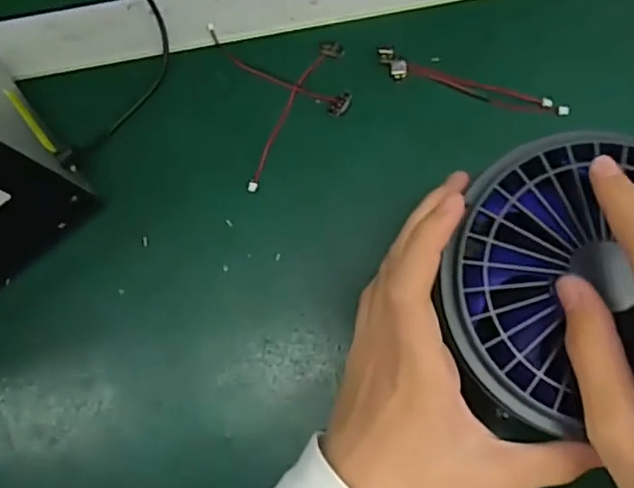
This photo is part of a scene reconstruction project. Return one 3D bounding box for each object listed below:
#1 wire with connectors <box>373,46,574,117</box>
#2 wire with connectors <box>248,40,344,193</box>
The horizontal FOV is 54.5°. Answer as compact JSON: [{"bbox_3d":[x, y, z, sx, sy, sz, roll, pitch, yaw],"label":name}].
[{"bbox_3d":[0.090,-0.094,0.363,0.113,0.009,0.015,16,81,5],"label":"wire with connectors"},{"bbox_3d":[-0.016,-0.077,0.364,0.015,0.009,0.103,30,83,7],"label":"wire with connectors"}]

